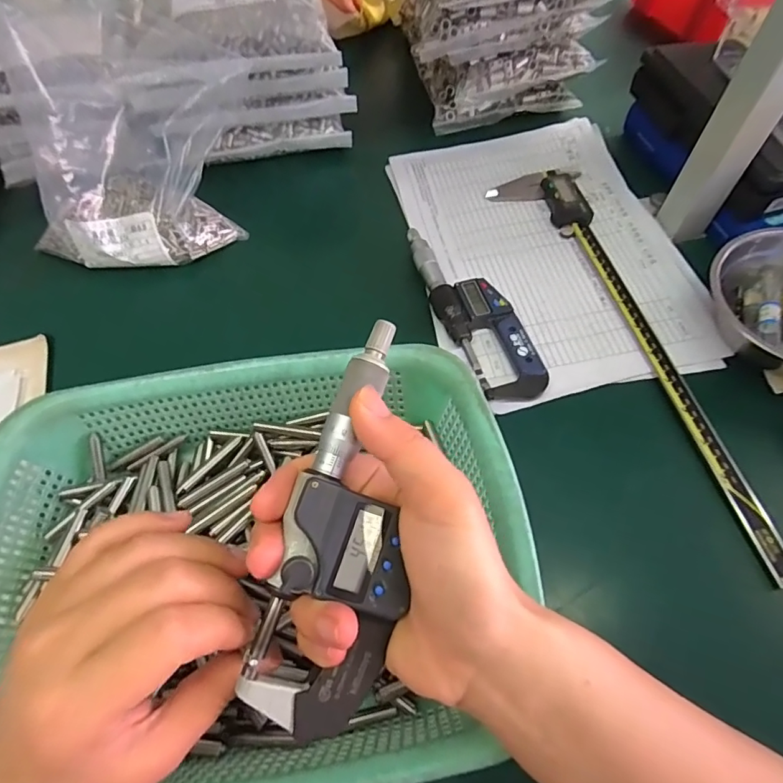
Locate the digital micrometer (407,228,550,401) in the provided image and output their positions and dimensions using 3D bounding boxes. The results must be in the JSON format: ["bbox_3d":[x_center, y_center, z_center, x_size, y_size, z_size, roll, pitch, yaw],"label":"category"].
[{"bbox_3d":[0.063,-0.068,0.400,0.052,0.017,0.176,-22,63,-10],"label":"digital micrometer"}]

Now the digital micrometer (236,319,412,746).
[{"bbox_3d":[-0.020,0.051,0.192,0.051,0.024,0.159,6,83,5],"label":"digital micrometer"}]

